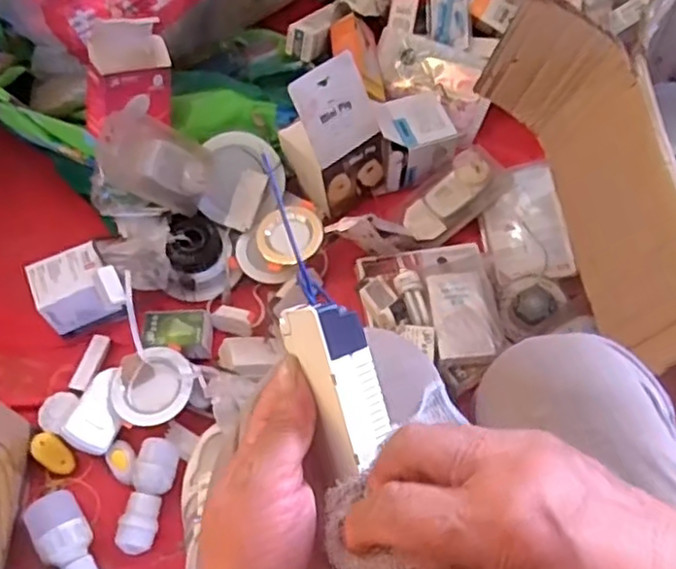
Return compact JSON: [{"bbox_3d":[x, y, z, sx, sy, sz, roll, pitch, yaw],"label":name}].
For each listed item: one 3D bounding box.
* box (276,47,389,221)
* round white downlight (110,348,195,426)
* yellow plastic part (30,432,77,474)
[{"bbox_3d":[-0.002,-0.207,0.942,0.121,0.196,0.105,-28,64,-14],"label":"box"},{"bbox_3d":[-0.231,0.131,0.851,0.098,0.037,0.094,0,61,1],"label":"round white downlight"},{"bbox_3d":[-0.344,0.205,0.819,0.060,0.005,0.034,41,65,-7],"label":"yellow plastic part"}]

